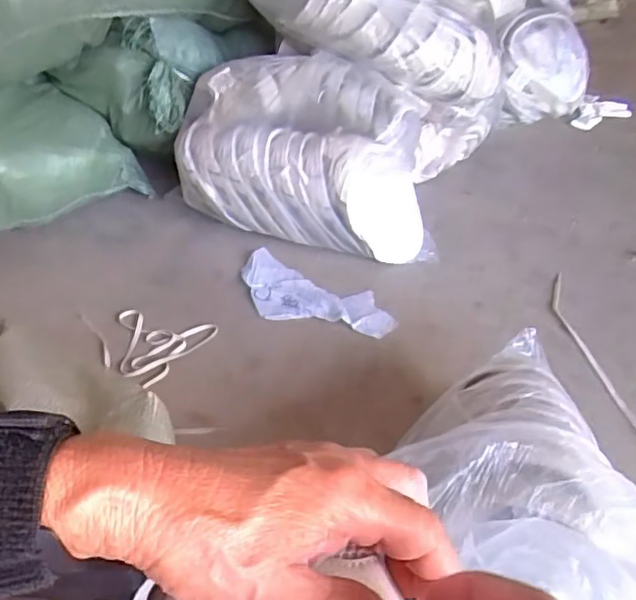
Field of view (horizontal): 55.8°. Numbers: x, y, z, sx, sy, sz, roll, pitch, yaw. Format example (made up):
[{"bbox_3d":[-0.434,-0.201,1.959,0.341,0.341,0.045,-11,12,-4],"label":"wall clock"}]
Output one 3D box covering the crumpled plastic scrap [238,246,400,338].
[{"bbox_3d":[-0.014,-0.004,1.004,0.313,0.021,0.130,20,46,27],"label":"crumpled plastic scrap"}]

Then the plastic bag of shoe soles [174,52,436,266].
[{"bbox_3d":[-0.029,-0.270,1.109,0.498,0.309,0.239,14,43,21],"label":"plastic bag of shoe soles"}]

